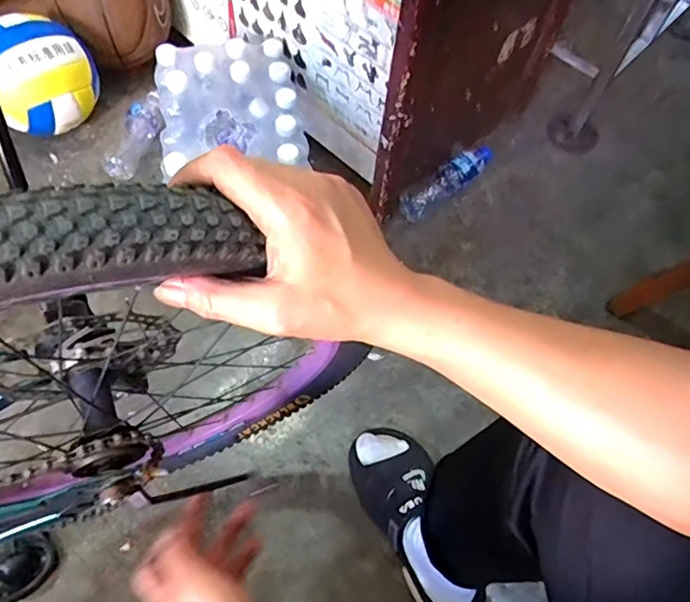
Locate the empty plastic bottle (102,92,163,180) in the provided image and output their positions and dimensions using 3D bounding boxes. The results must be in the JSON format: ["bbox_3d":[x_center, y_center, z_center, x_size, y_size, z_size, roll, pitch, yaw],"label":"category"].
[{"bbox_3d":[-0.412,-0.329,1.053,0.074,0.052,0.191,10,63,2],"label":"empty plastic bottle"}]

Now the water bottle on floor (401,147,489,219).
[{"bbox_3d":[0.202,-0.231,1.045,0.236,0.053,0.058,-41,72,-21],"label":"water bottle on floor"}]

